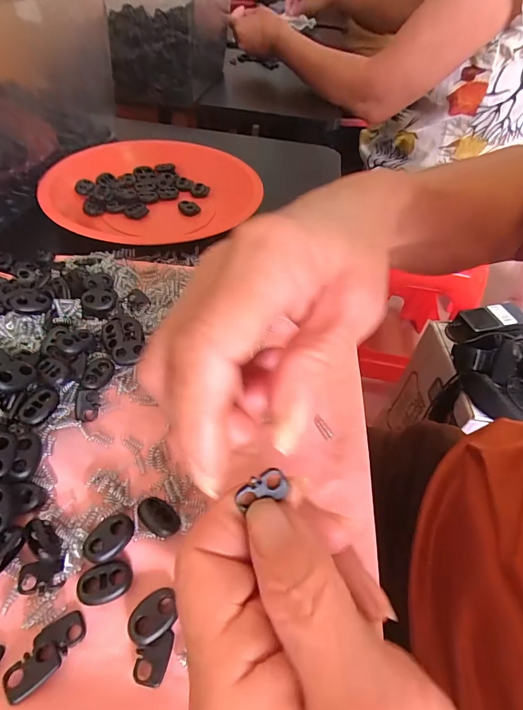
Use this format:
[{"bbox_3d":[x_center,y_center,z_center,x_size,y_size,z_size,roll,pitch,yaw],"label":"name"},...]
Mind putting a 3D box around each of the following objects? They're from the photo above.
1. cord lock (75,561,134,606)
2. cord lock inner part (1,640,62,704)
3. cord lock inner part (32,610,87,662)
[{"bbox_3d":[-0.066,0.096,0.158,0.021,0.005,0.015,-14,53,-17],"label":"cord lock"},{"bbox_3d":[-0.084,0.116,0.137,0.012,0.004,0.017,39,57,24],"label":"cord lock inner part"},{"bbox_3d":[-0.079,0.110,0.146,0.018,0.006,0.012,-26,57,-25],"label":"cord lock inner part"}]

